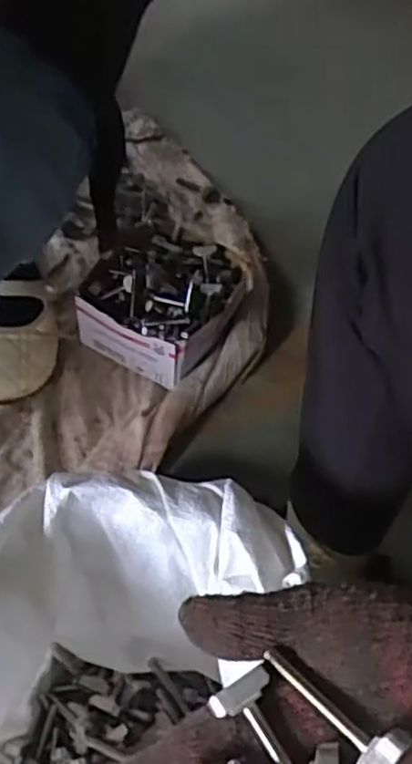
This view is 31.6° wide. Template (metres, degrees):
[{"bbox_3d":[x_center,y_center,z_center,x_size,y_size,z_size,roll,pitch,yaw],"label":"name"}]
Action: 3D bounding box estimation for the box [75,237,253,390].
[{"bbox_3d":[-0.045,-0.086,0.787,0.144,0.082,0.152,23,57,17],"label":"box"}]

